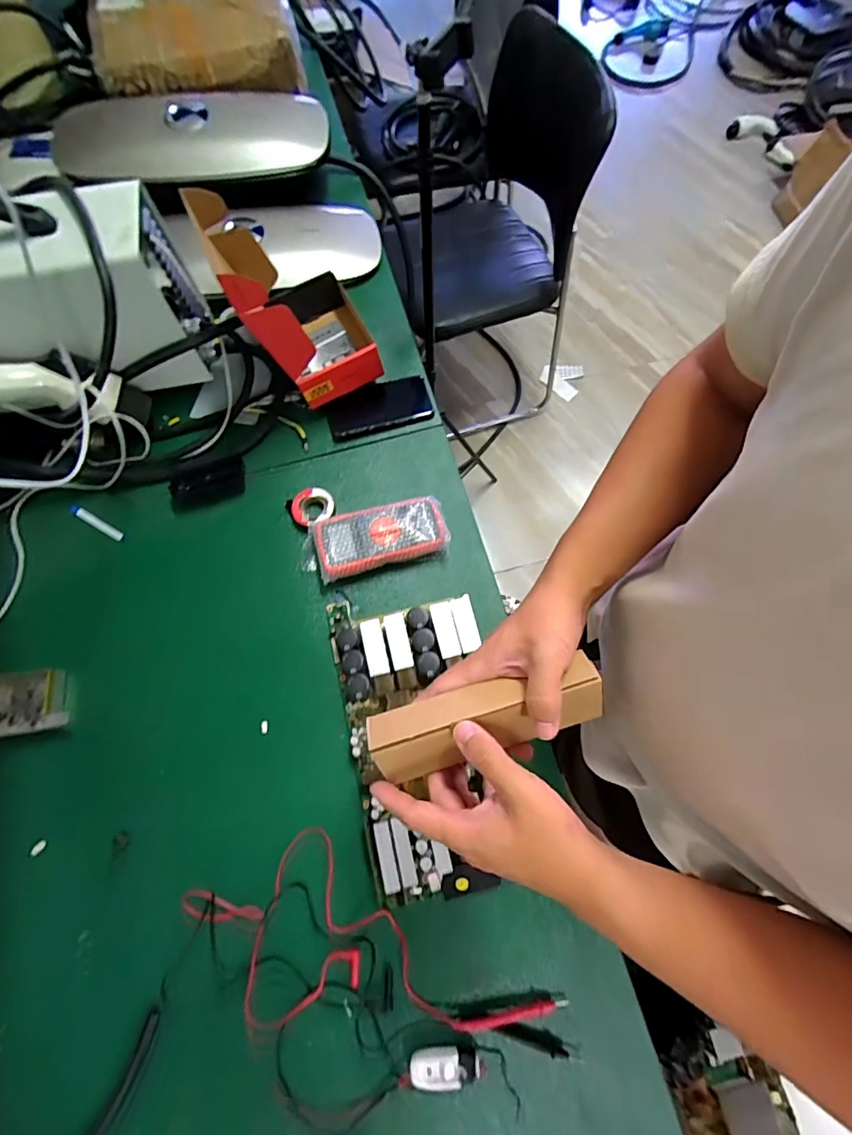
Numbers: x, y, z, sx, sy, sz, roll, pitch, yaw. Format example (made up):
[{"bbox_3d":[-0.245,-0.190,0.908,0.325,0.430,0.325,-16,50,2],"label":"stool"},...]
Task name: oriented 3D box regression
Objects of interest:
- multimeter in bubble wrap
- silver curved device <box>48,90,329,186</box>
[{"bbox_3d":[-0.065,-0.044,0.699,0.184,0.040,0.087,-15,72,-5],"label":"multimeter in bubble wrap"},{"bbox_3d":[-0.403,-0.745,0.848,0.463,0.095,0.112,-8,71,-2],"label":"silver curved device"}]

